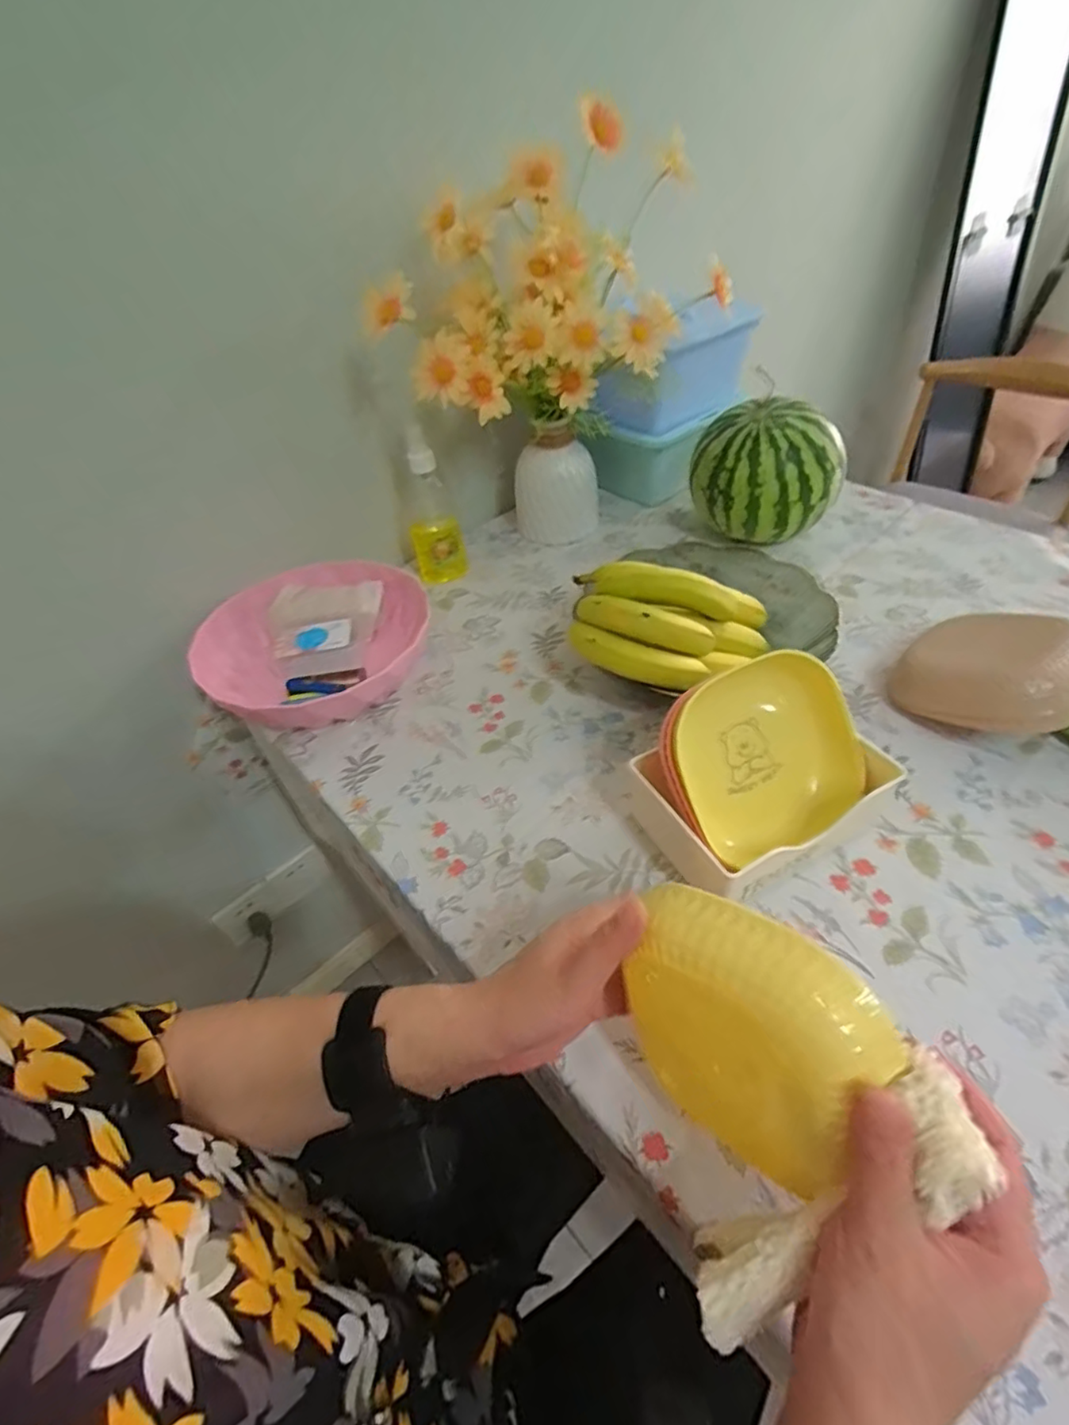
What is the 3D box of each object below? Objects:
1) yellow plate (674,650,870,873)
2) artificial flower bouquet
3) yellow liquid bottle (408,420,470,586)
[{"bbox_3d":[0.167,0.032,0.441,0.130,0.137,0.033,-23,8,-7],"label":"yellow plate"},{"bbox_3d":[0.005,-0.404,0.605,0.323,0.233,0.165,-21,47,-13],"label":"artificial flower bouquet"},{"bbox_3d":[-0.122,-0.236,0.710,0.061,0.176,0.049,-14,46,-6],"label":"yellow liquid bottle"}]

